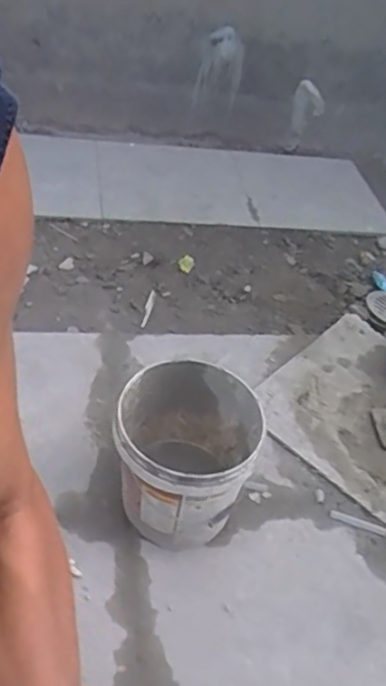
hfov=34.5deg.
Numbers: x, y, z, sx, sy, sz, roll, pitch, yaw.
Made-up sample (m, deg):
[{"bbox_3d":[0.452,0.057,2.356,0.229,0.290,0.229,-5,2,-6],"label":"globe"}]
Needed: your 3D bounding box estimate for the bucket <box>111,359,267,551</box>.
[{"bbox_3d":[-0.021,0.252,1.354,0.289,0.319,0.293,7,43,-7],"label":"bucket"}]

